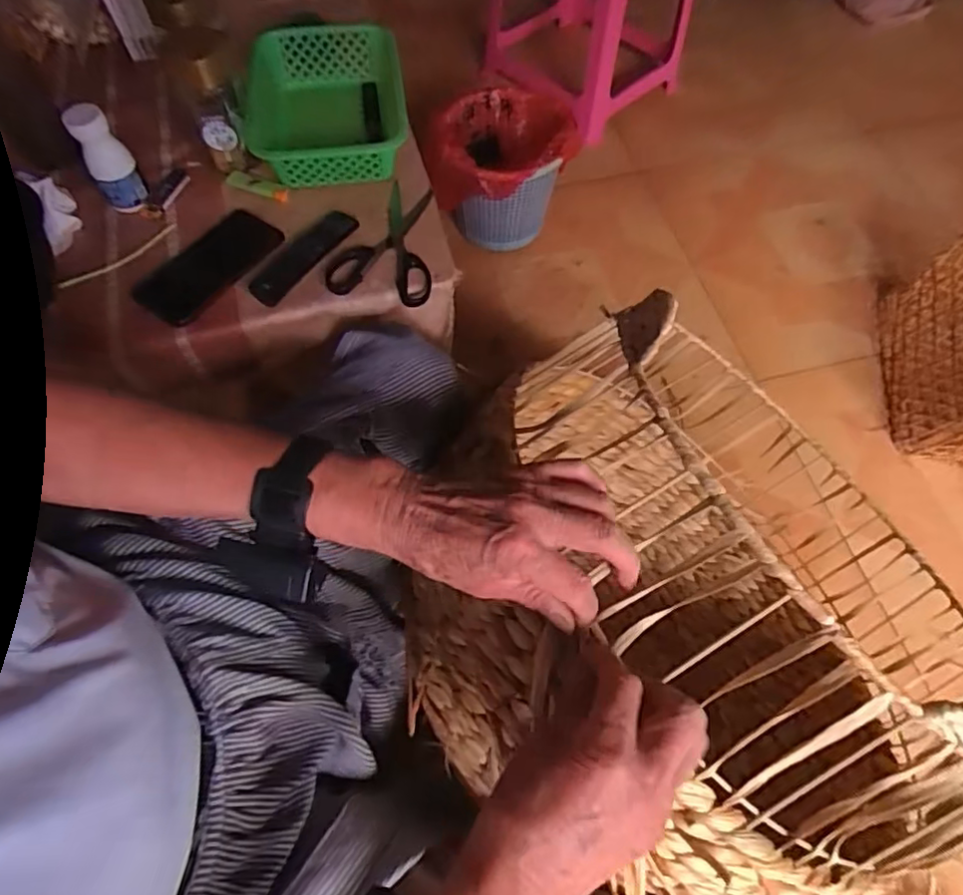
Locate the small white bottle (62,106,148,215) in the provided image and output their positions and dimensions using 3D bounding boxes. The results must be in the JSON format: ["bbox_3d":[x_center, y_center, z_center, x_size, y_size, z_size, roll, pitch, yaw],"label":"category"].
[{"bbox_3d":[-0.415,-0.318,0.672,0.045,0.111,0.036,-39,70,-18],"label":"small white bottle"}]

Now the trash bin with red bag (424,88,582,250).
[{"bbox_3d":[0.037,-0.542,1.210,0.258,0.227,0.246,0,64,0],"label":"trash bin with red bag"}]

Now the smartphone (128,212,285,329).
[{"bbox_3d":[-0.300,-0.203,0.674,0.083,0.015,0.168,30,67,14],"label":"smartphone"}]

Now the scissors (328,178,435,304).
[{"bbox_3d":[-0.108,-0.240,0.699,0.114,0.015,0.173,6,64,3],"label":"scissors"}]

